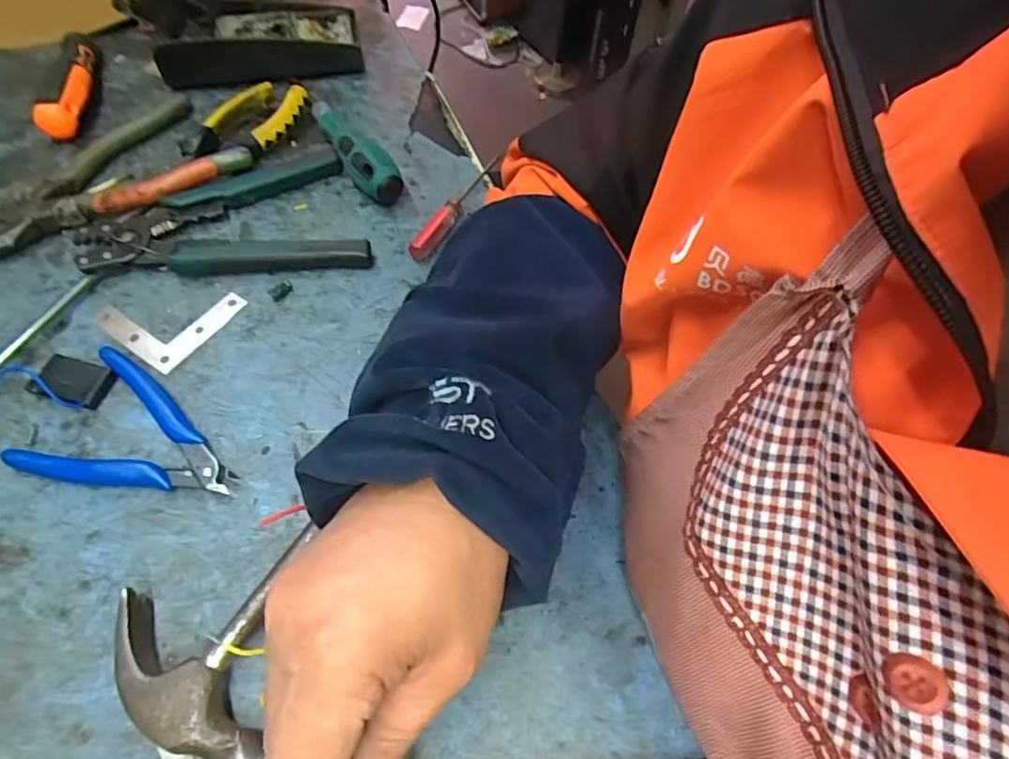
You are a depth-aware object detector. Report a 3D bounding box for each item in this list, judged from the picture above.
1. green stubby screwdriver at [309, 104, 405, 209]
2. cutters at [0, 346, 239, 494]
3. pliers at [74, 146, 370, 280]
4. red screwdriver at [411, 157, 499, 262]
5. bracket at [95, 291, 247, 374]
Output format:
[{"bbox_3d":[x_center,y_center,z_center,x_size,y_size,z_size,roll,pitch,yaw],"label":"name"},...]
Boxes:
[{"bbox_3d":[-0.118,-0.177,0.456,0.026,0.034,0.118,-33,67,-20],"label":"green stubby screwdriver"},{"bbox_3d":[-0.202,0.038,0.336,0.114,0.013,0.077,26,62,11],"label":"cutters"},{"bbox_3d":[-0.192,-0.118,0.426,0.181,0.019,0.108,-7,60,-8],"label":"pliers"},{"bbox_3d":[-0.036,-0.129,0.445,0.018,0.014,0.113,26,62,11],"label":"red screwdriver"},{"bbox_3d":[-0.213,-0.045,0.387,0.067,0.004,0.066,30,62,14],"label":"bracket"}]

